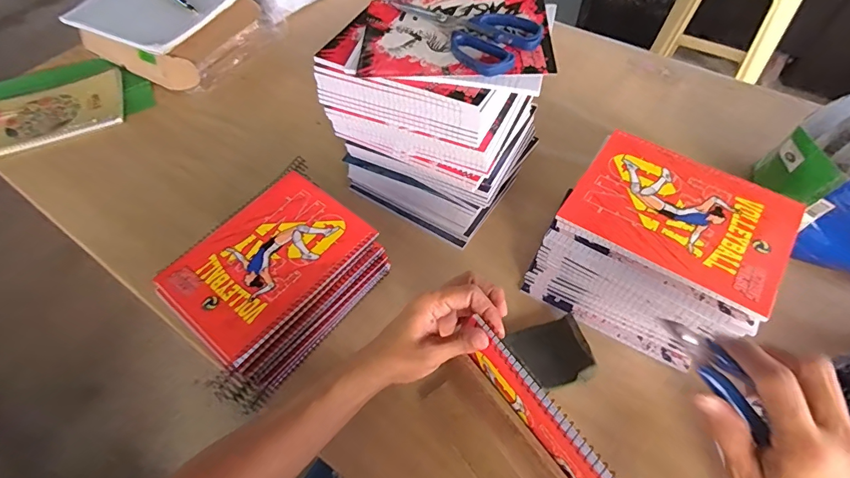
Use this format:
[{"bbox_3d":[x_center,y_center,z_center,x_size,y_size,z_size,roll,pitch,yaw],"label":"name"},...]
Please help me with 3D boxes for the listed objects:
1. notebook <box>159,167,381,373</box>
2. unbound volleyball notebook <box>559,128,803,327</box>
[{"bbox_3d":[-0.174,0.018,0.483,0.148,0.008,0.197,34,65,23],"label":"notebook"},{"bbox_3d":[0.255,-0.027,0.436,0.192,0.012,0.142,30,64,22],"label":"unbound volleyball notebook"}]

